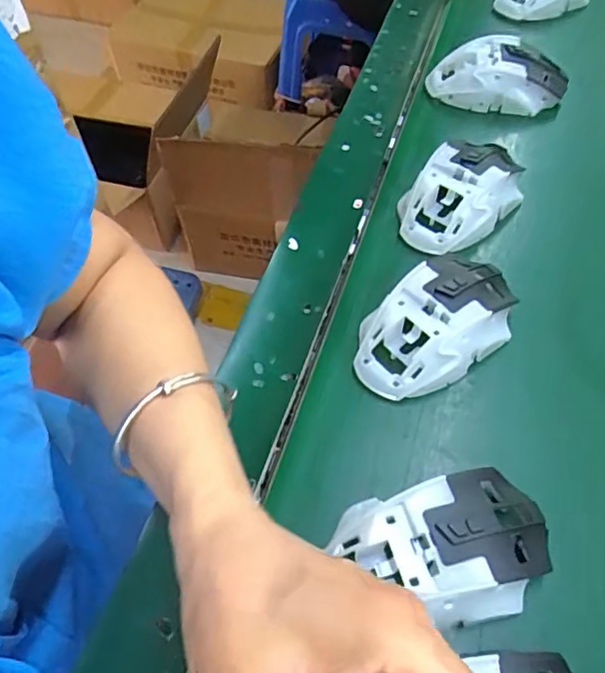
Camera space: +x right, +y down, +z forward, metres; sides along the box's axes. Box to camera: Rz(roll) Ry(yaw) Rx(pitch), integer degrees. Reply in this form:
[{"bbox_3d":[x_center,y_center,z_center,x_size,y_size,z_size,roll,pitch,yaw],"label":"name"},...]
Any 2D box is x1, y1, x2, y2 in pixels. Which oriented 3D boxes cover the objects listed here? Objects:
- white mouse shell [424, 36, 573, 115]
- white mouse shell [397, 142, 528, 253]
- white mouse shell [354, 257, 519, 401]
[{"bbox_3d":[0.171,-0.224,0.486,0.116,0.044,0.059,1,56,0],"label":"white mouse shell"},{"bbox_3d":[0.117,-0.106,0.406,0.110,0.039,0.066,-35,63,-22],"label":"white mouse shell"},{"bbox_3d":[0.083,-0.010,0.343,0.112,0.039,0.065,-31,62,-20],"label":"white mouse shell"}]

